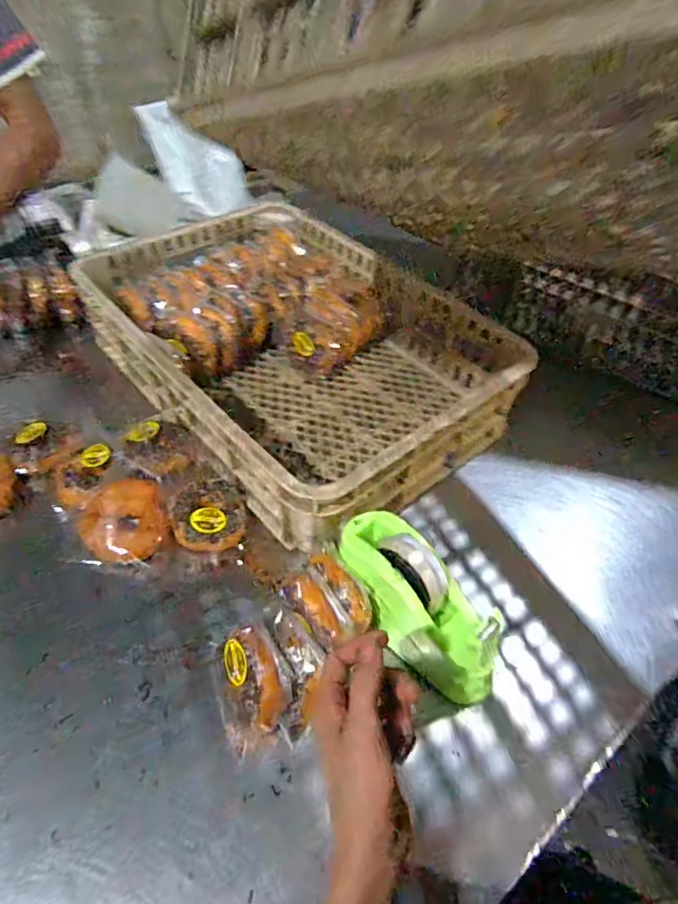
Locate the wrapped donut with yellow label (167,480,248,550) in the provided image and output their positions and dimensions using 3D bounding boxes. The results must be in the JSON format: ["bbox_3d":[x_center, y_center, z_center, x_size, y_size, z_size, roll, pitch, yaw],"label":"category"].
[{"bbox_3d":[-0.162,0.074,0.657,0.090,0.028,0.100,-4,50,-8],"label":"wrapped donut with yellow label"}]

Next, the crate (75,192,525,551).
[{"bbox_3d":[-0.075,-0.178,0.806,0.419,0.119,0.621,-31,58,-27],"label":"crate"}]

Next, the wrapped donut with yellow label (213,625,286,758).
[{"bbox_3d":[-0.082,0.223,0.497,0.064,0.083,0.094,-15,52,-17],"label":"wrapped donut with yellow label"}]

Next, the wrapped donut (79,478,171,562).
[{"bbox_3d":[-0.261,0.085,0.644,0.099,0.028,0.101,-17,53,-18],"label":"wrapped donut"}]

